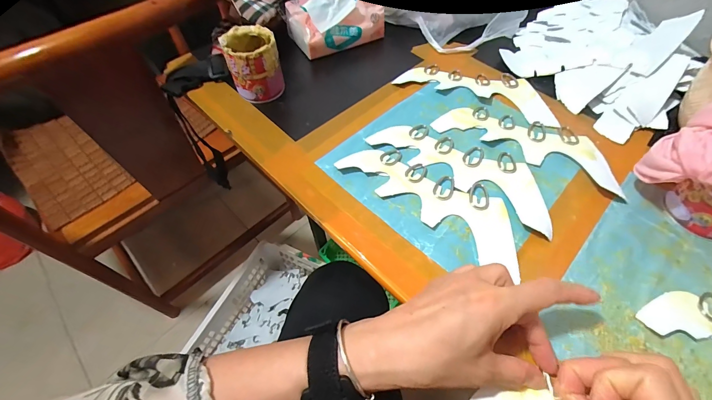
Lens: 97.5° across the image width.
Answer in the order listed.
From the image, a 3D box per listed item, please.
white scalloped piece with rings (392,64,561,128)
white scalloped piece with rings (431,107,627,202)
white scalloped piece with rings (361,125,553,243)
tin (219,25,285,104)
[{"bbox_3d":[0.169,-0.160,0.436,0.212,0.007,0.084,20,60,15],"label":"white scalloped piece with rings"},{"bbox_3d":[0.206,-0.076,0.379,0.209,0.004,0.076,26,62,18],"label":"white scalloped piece with rings"},{"bbox_3d":[0.123,-0.043,0.357,0.211,0.004,0.076,32,64,21],"label":"white scalloped piece with rings"},{"bbox_3d":[-0.133,-0.180,0.417,0.063,0.076,0.067,-1,57,2],"label":"tin"}]

